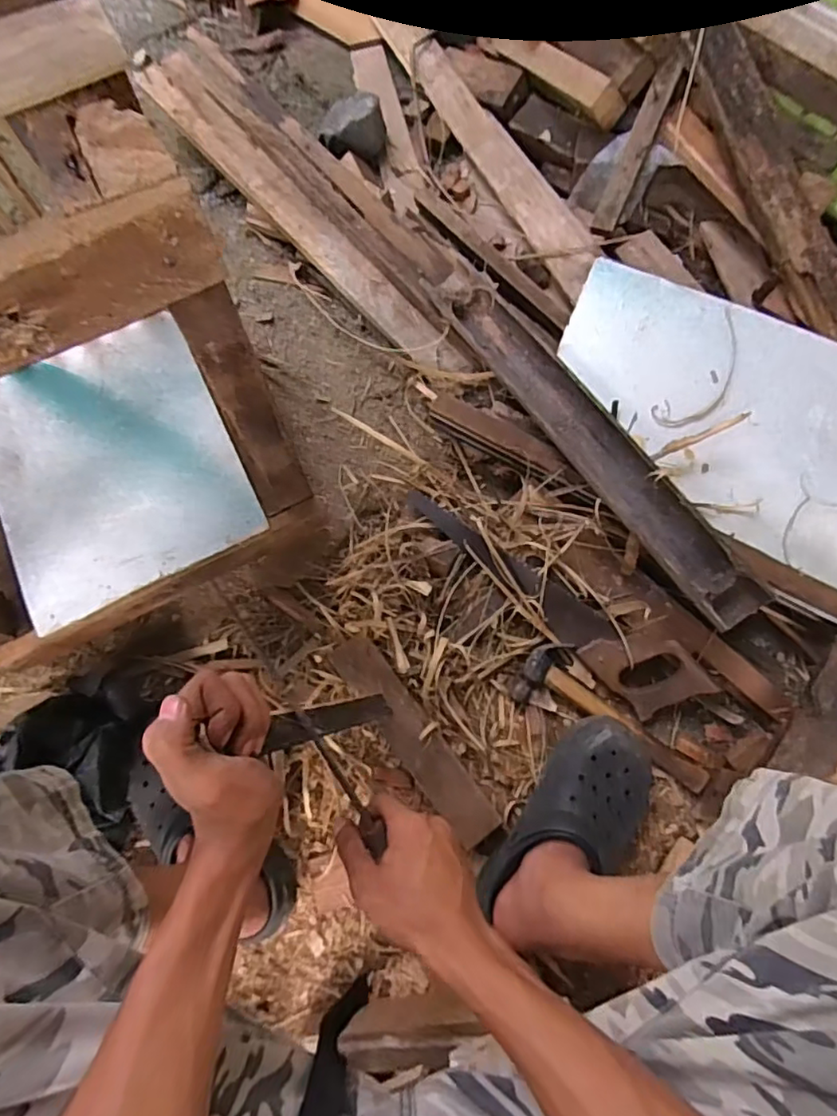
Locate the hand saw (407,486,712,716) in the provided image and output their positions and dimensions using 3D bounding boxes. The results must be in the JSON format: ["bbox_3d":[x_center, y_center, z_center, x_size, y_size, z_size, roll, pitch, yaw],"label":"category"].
[{"bbox_3d":[0.166,0.039,0.750,0.419,0.021,0.089,42,103,8],"label":"hand saw"}]

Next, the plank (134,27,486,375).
[{"bbox_3d":[-0.159,-0.552,0.920,0.138,0.047,0.768,-41,79,-10],"label":"plank"}]

